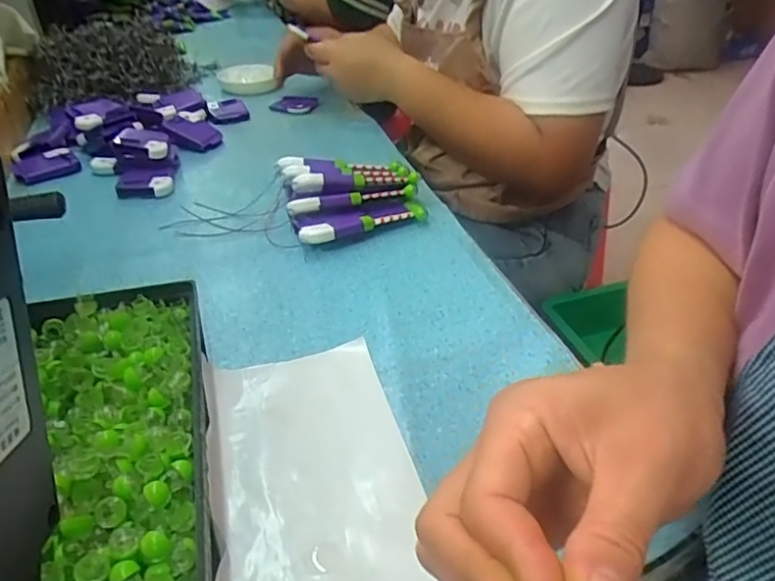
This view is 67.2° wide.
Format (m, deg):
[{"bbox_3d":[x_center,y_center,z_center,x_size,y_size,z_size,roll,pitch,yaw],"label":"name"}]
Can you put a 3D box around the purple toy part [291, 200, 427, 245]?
[{"bbox_3d":[-0.022,-0.059,0.514,0.115,0.026,0.035,-13,38,-17],"label":"purple toy part"}]

